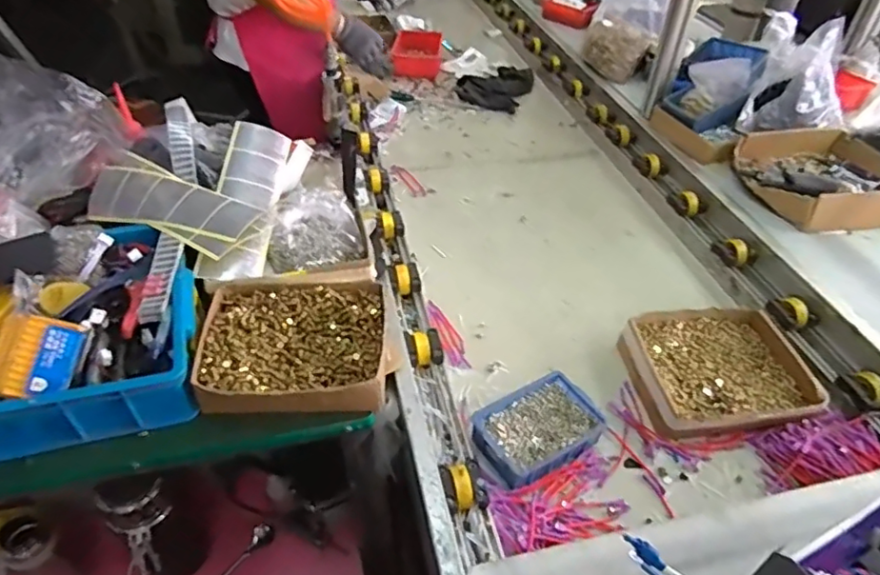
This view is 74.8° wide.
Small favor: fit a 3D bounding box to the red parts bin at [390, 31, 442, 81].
[{"bbox_3d":[-0.064,-0.653,1.614,0.139,0.064,0.199,1,42,0],"label":"red parts bin"}]

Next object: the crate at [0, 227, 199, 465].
[{"bbox_3d":[-0.486,0.061,0.676,0.374,0.103,0.275,-11,44,-13],"label":"crate"}]

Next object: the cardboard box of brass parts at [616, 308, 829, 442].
[{"bbox_3d":[0.383,0.114,0.805,0.227,0.052,0.208,-5,43,-7],"label":"cardboard box of brass parts"}]

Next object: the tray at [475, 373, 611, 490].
[{"bbox_3d":[0.121,0.178,0.722,0.148,0.047,0.100,-23,48,-24],"label":"tray"}]

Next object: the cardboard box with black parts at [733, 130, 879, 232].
[{"bbox_3d":[0.690,-0.192,1.032,0.286,0.078,0.261,-7,43,-10],"label":"cardboard box with black parts"}]

